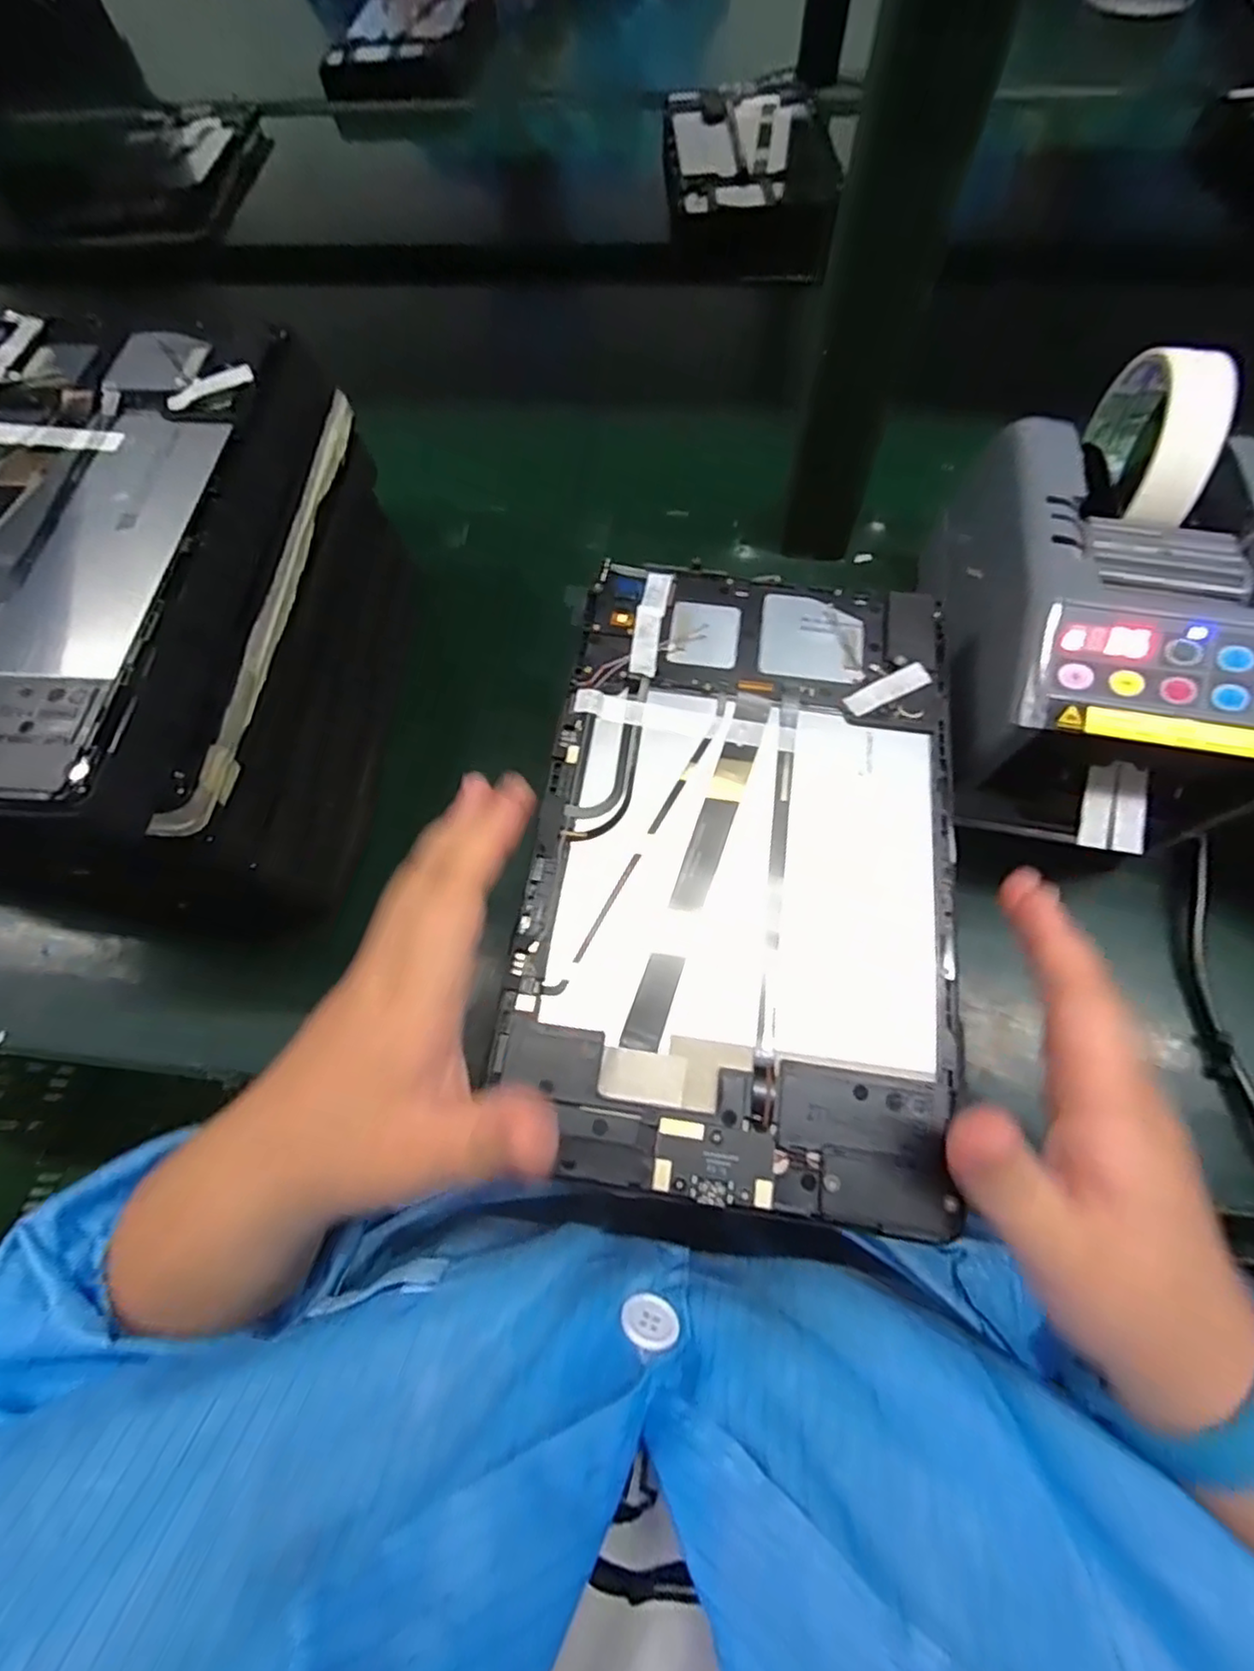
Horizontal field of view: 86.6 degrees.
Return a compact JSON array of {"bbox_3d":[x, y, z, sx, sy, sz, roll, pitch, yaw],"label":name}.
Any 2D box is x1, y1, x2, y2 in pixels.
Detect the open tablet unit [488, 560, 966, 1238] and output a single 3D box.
[{"bbox_3d":[0.043,0.001,0.241,0.146,0.017,0.231,9,65,3],"label":"open tablet unit"}]

